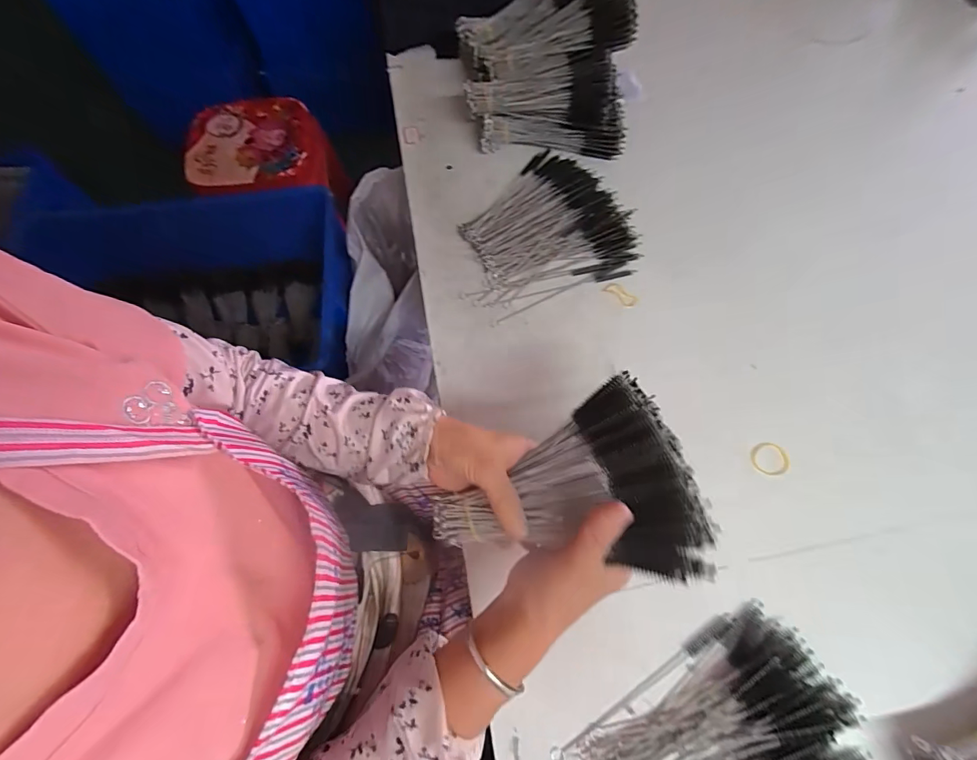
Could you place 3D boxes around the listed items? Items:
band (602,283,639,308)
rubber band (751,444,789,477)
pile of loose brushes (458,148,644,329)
[{"bbox_3d":[0.166,-0.106,0.548,0.043,0.005,0.019,40,73,17],"label":"band"},{"bbox_3d":[0.297,0.083,0.462,0.036,0.004,0.034,-4,70,10],"label":"rubber band"},{"bbox_3d":[0.060,-0.206,0.586,0.228,0.033,0.228,-21,67,-8],"label":"pile of loose brushes"}]

